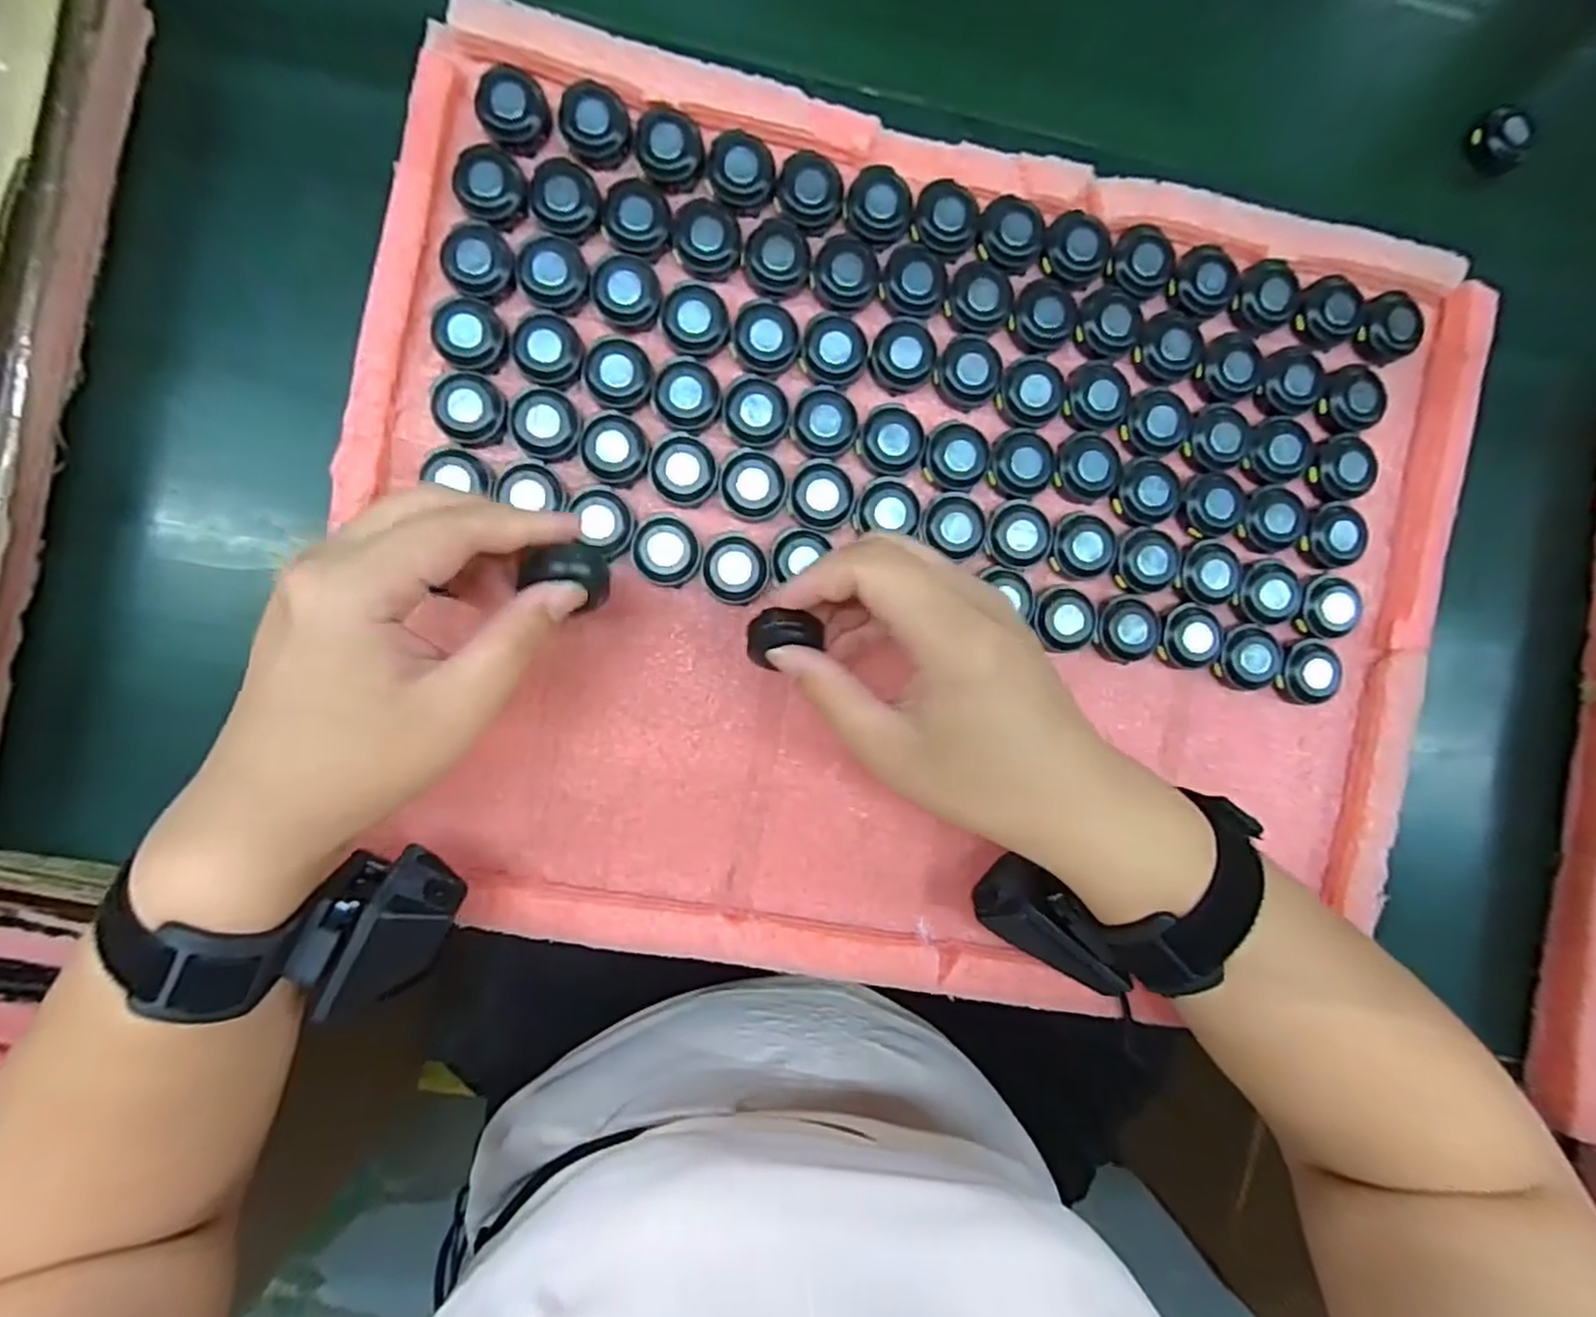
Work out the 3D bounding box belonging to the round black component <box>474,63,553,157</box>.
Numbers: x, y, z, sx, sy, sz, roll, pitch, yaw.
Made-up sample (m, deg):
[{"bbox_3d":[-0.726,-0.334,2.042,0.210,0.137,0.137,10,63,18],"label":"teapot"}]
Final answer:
[{"bbox_3d":[-0.120,-0.232,0.299,0.029,0.014,0.030,0,88,-5],"label":"round black component"}]

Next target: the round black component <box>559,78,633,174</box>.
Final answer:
[{"bbox_3d":[-0.086,-0.227,0.300,0.028,0.010,0.035,-19,90,-6],"label":"round black component"}]

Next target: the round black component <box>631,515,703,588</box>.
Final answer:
[{"bbox_3d":[-0.057,-0.047,0.309,0.028,0.013,0.029,0,88,-5],"label":"round black component"}]

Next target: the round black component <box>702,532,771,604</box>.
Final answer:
[{"bbox_3d":[-0.027,-0.039,0.313,0.028,0.015,0.030,0,88,-5],"label":"round black component"}]

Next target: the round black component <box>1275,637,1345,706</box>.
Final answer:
[{"bbox_3d":[0.239,0.006,0.333,0.029,0.009,0.030,0,88,-5],"label":"round black component"}]

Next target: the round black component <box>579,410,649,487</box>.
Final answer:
[{"bbox_3d":[-0.079,-0.091,0.307,0.028,0.012,0.030,0,88,-5],"label":"round black component"}]

